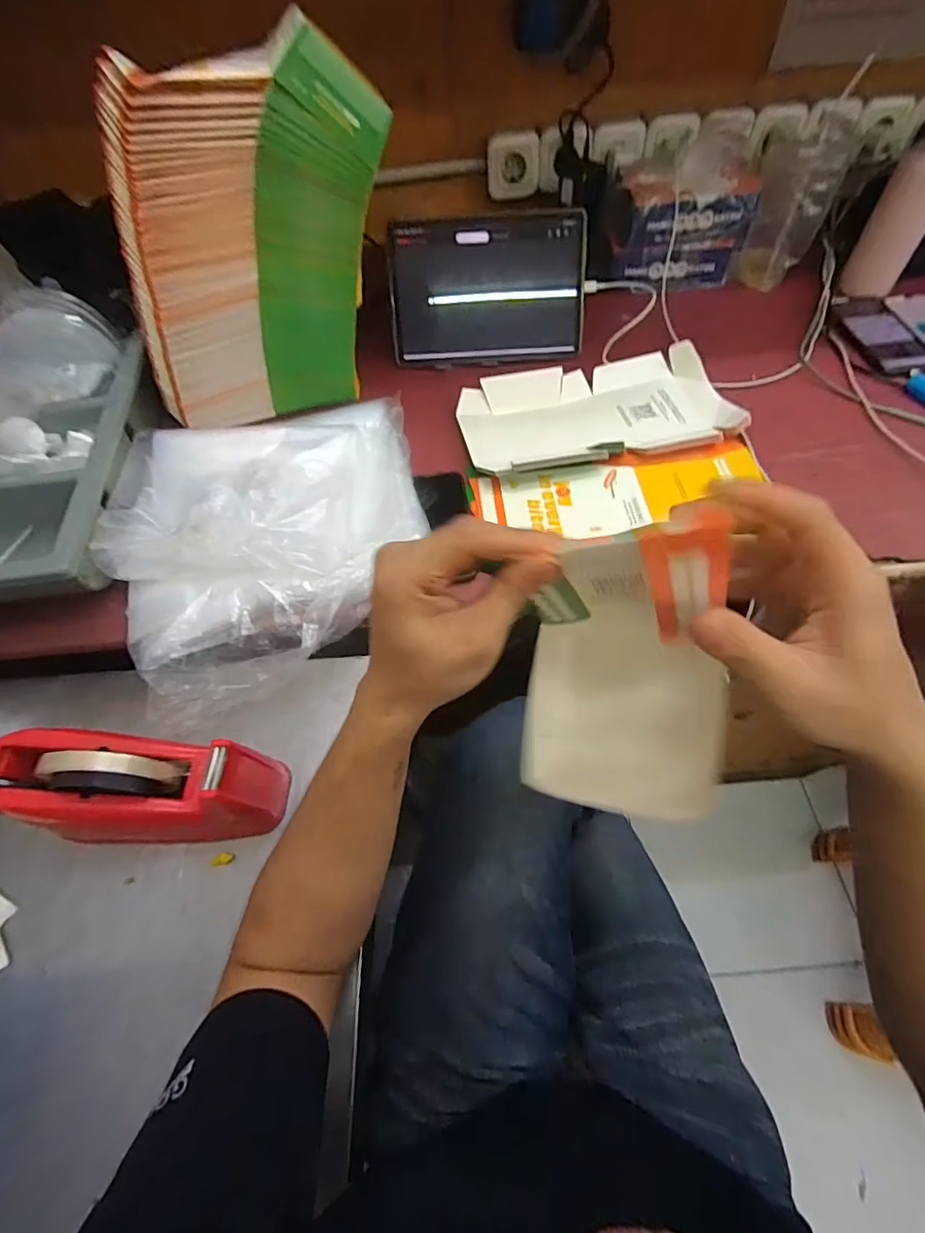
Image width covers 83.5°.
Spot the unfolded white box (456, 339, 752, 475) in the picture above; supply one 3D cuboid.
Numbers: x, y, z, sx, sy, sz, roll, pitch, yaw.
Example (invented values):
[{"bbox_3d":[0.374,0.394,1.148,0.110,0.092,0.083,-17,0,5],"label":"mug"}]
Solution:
[{"bbox_3d":[0.162,-0.245,0.637,0.312,0.042,0.161,-11,58,-3],"label":"unfolded white box"}]

